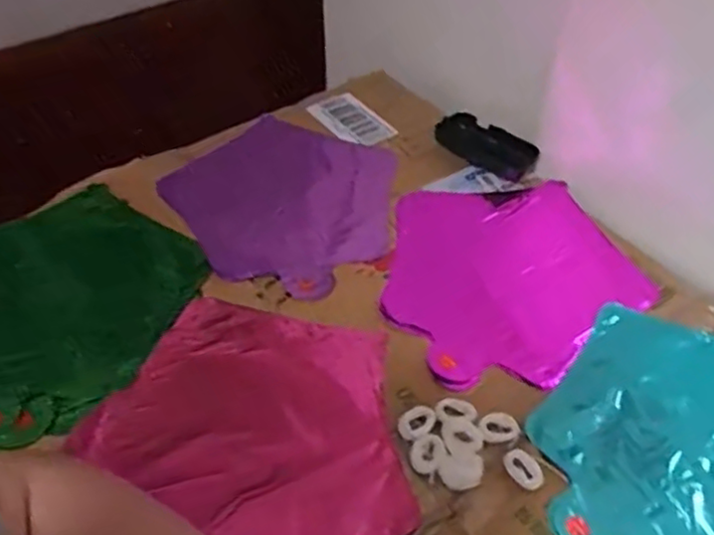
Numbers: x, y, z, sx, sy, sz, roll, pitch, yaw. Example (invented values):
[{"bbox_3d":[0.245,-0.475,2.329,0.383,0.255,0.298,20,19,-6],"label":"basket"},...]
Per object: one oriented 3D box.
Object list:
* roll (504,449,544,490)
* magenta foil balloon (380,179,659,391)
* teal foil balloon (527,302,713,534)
[{"bbox_3d":[0.117,0.141,0.475,0.022,0.006,0.029,-27,54,-23],"label":"roll"},{"bbox_3d":[0.141,0.009,0.615,0.230,0.016,0.218,1,48,-1],"label":"magenta foil balloon"},{"bbox_3d":[0.246,0.124,0.506,0.222,0.006,0.223,1,48,-1],"label":"teal foil balloon"}]

